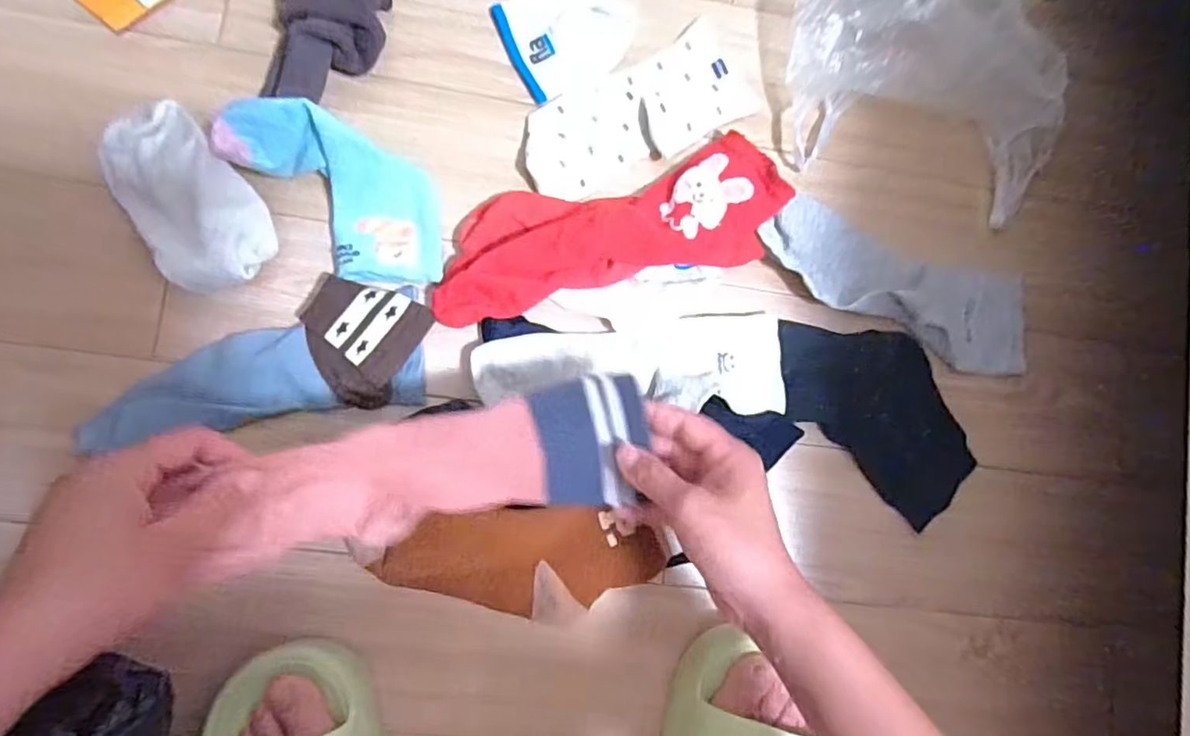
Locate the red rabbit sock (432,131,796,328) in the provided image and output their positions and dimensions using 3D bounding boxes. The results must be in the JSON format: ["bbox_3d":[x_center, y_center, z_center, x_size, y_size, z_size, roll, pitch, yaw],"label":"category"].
[{"bbox_3d":[0.013,-0.109,0.466,0.282,0.048,0.101,-17,88,-9],"label":"red rabbit sock"}]

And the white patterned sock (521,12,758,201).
[{"bbox_3d":[0.041,-0.213,0.496,0.215,0.014,0.083,-29,90,-9],"label":"white patterned sock"}]

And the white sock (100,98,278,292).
[{"bbox_3d":[-0.296,-0.122,0.439,0.080,0.043,0.137,-37,91,-9],"label":"white sock"}]

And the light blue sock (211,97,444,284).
[{"bbox_3d":[-0.178,-0.129,0.439,0.098,0.065,0.160,-40,91,-9],"label":"light blue sock"}]

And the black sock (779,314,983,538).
[{"bbox_3d":[0.237,0.031,0.507,0.195,0.010,0.109,41,90,0],"label":"black sock"}]

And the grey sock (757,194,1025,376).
[{"bbox_3d":[0.253,-0.068,0.503,0.241,0.022,0.087,19,83,-6],"label":"grey sock"}]

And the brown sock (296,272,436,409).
[{"bbox_3d":[-0.182,-0.025,0.453,0.090,0.020,0.085,29,82,-5],"label":"brown sock"}]

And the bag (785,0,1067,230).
[{"bbox_3d":[0.278,-0.254,0.501,0.235,0.067,0.231,2,85,-8],"label":"bag"}]

